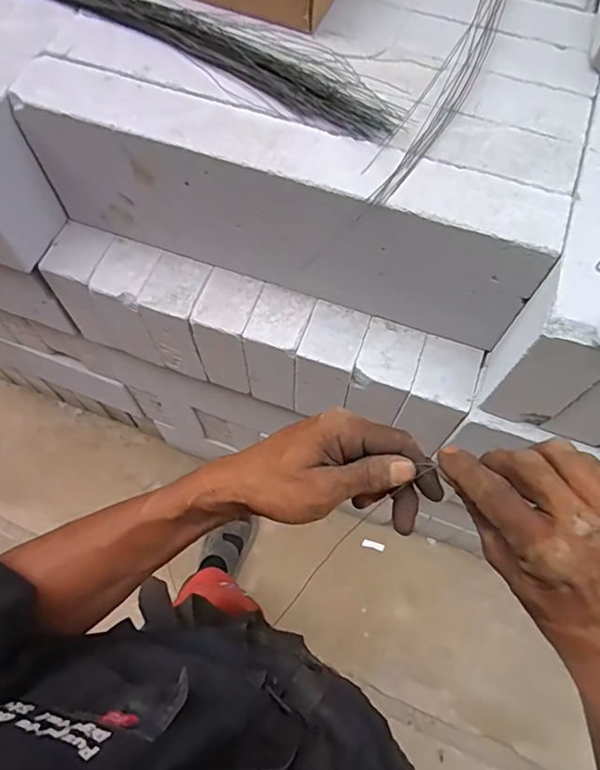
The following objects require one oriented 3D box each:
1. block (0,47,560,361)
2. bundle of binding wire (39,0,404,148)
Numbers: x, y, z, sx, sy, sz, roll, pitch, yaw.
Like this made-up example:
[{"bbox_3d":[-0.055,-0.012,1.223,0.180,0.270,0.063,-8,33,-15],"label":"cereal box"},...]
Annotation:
[{"bbox_3d":[-0.026,-0.210,0.634,0.592,0.188,0.093,20,66,7],"label":"block"},{"bbox_3d":[-0.222,-0.416,0.606,0.711,0.037,0.084,23,66,8],"label":"bundle of binding wire"}]

